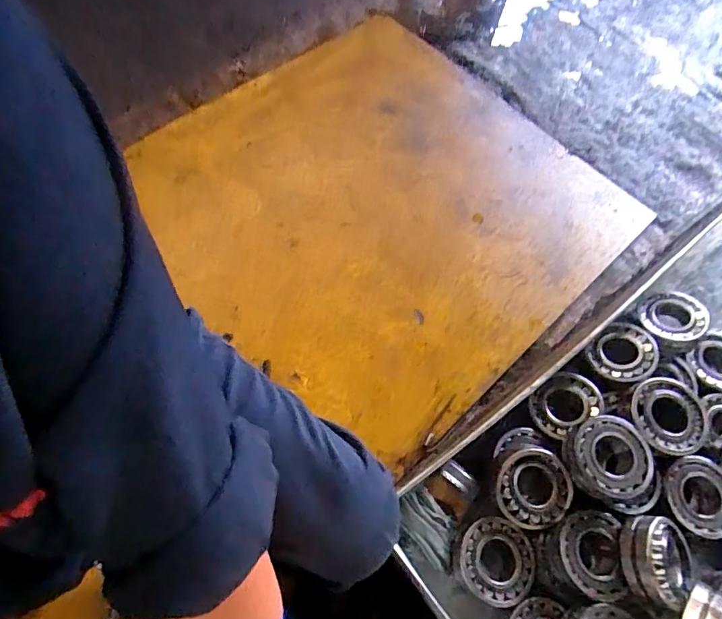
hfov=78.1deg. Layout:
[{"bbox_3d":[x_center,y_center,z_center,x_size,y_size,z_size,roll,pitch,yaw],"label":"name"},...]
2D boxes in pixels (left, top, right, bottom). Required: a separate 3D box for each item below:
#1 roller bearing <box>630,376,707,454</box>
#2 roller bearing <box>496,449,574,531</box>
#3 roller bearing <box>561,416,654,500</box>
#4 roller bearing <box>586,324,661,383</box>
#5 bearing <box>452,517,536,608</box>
[{"bbox_3d":[0.485,0.165,0.697,0.104,0.024,0.110,2,64,-4],"label":"roller bearing"},{"bbox_3d":[0.263,0.272,0.678,0.112,0.034,0.110,2,64,-4],"label":"roller bearing"},{"bbox_3d":[0.378,0.227,0.683,0.126,0.055,0.115,2,64,-4],"label":"roller bearing"},{"bbox_3d":[0.466,0.075,0.795,0.104,0.029,0.114,37,77,29],"label":"roller bearing"},{"bbox_3d":[0.201,0.377,0.671,0.113,0.041,0.113,2,64,-4],"label":"bearing"}]

